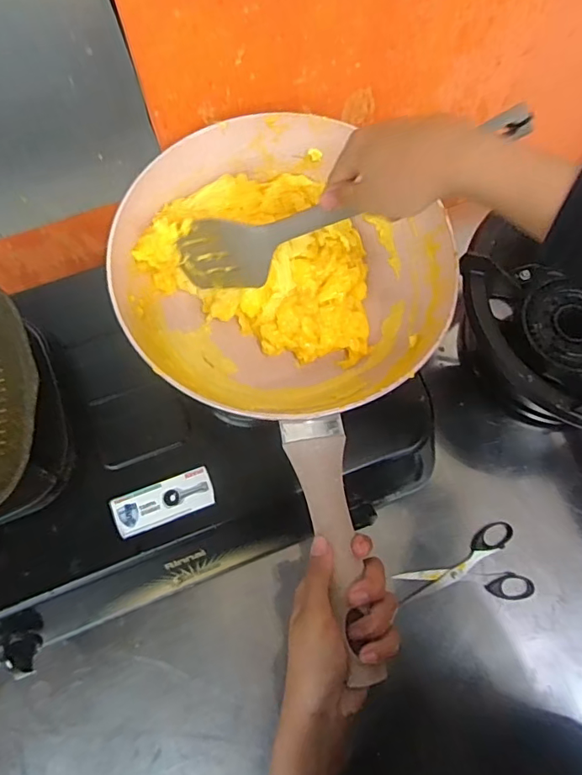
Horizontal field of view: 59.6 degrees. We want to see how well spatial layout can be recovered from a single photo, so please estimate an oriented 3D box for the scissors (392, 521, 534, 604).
[{"bbox_3d":[0.195,0.211,0.578,0.143,0.008,0.082,-14,72,-5],"label":"scissors"}]

